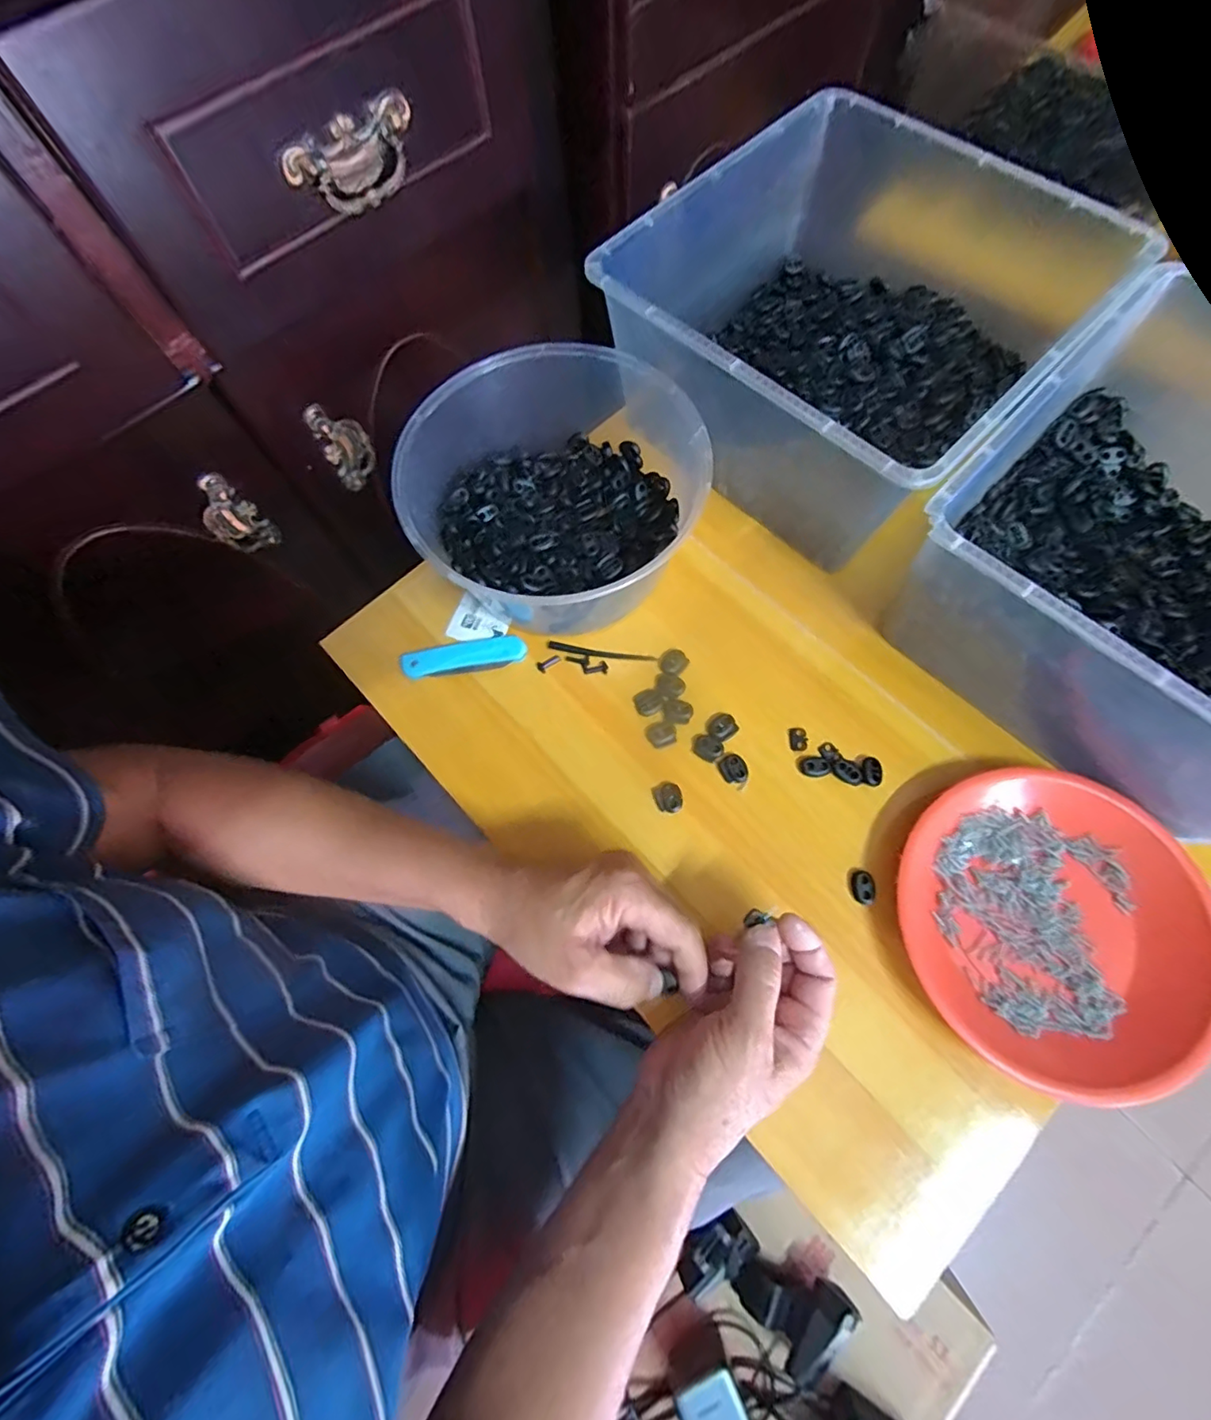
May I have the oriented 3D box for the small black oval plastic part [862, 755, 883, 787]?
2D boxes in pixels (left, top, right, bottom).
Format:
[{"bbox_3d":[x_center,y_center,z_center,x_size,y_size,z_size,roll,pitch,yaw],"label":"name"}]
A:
[{"bbox_3d":[0.198,0.045,0.420,0.014,0.004,0.022,-1,71,2],"label":"small black oval plastic part"}]

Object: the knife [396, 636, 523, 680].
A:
[{"bbox_3d":[-0.116,-0.043,0.463,0.099,0.010,0.026,-9,71,-1],"label":"knife"}]

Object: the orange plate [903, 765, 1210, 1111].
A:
[{"bbox_3d":[0.290,0.138,0.369,0.173,0.031,0.191,-1,71,2],"label":"orange plate"}]

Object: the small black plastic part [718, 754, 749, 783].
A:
[{"bbox_3d":[0.097,0.045,0.426,0.019,0.004,0.021,-31,73,-8],"label":"small black plastic part"}]

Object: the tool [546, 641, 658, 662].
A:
[{"bbox_3d":[-0.004,-0.047,0.464,0.089,0.004,0.008,8,71,5],"label":"tool"}]

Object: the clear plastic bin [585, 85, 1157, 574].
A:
[{"bbox_3d":[0.209,-0.324,0.466,0.348,0.120,0.297,-43,75,-12],"label":"clear plastic bin"}]

